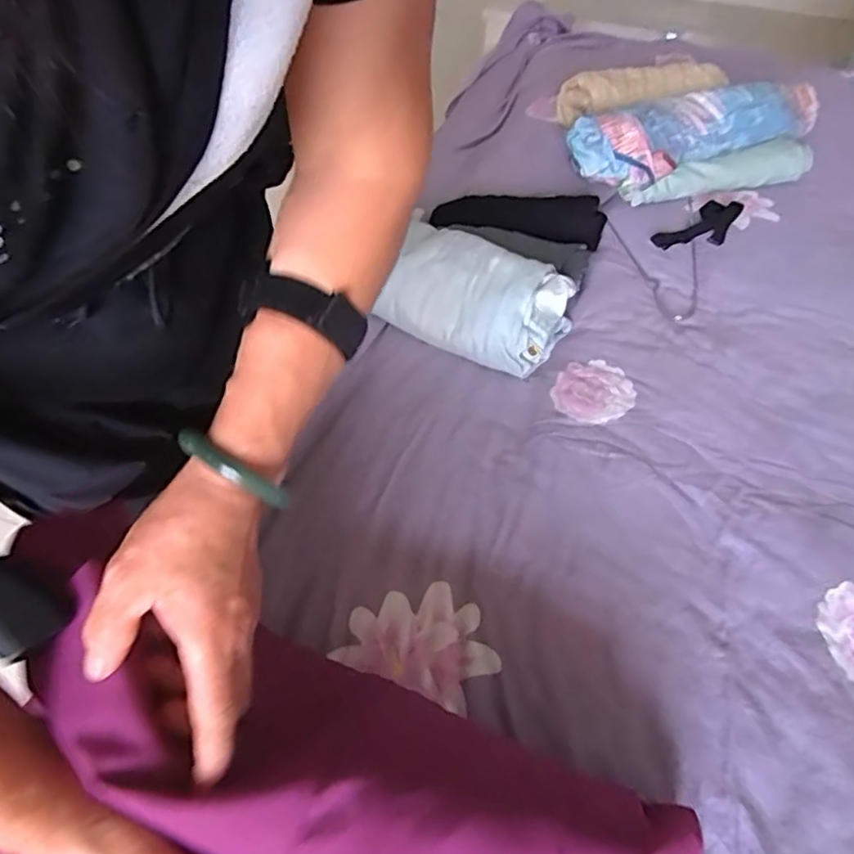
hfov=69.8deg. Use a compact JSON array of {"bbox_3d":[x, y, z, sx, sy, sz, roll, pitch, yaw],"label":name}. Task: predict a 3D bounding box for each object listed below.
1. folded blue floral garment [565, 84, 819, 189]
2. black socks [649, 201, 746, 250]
[{"bbox_3d":[0.344,-0.381,0.772,0.342,0.062,0.091,-21,58,-16],"label":"folded blue floral garment"},{"bbox_3d":[0.327,-0.238,0.733,0.111,0.031,0.049,-29,60,-20],"label":"black socks"}]

